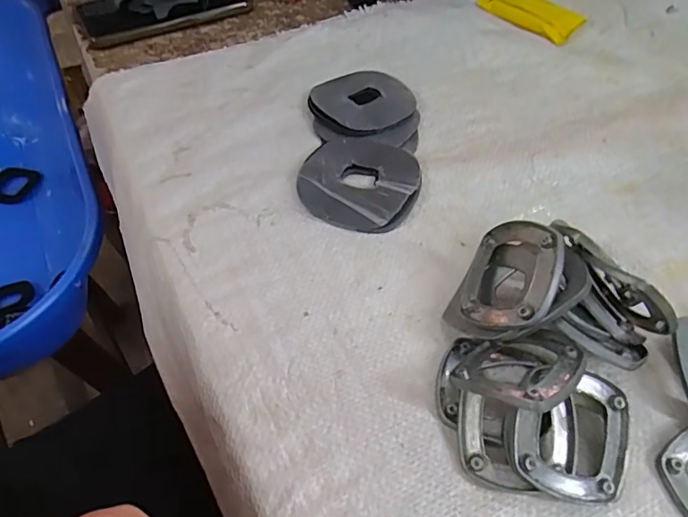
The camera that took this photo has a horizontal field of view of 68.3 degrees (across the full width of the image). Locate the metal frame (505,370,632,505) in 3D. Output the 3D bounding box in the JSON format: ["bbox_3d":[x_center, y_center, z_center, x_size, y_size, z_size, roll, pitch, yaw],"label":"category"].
[{"bbox_3d":[0.111,0.086,0.249,0.060,0.007,0.059,15,74,0],"label":"metal frame"}]

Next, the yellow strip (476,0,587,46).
[{"bbox_3d":[0.181,-0.246,0.503,0.038,0.017,0.099,-37,61,-24],"label":"yellow strip"}]

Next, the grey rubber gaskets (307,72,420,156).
[{"bbox_3d":[0.017,-0.126,0.419,0.088,0.009,0.095,4,53,3],"label":"grey rubber gaskets"}]

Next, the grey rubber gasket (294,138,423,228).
[{"bbox_3d":[0.011,-0.060,0.370,0.082,0.016,0.083,0,53,0],"label":"grey rubber gasket"}]

